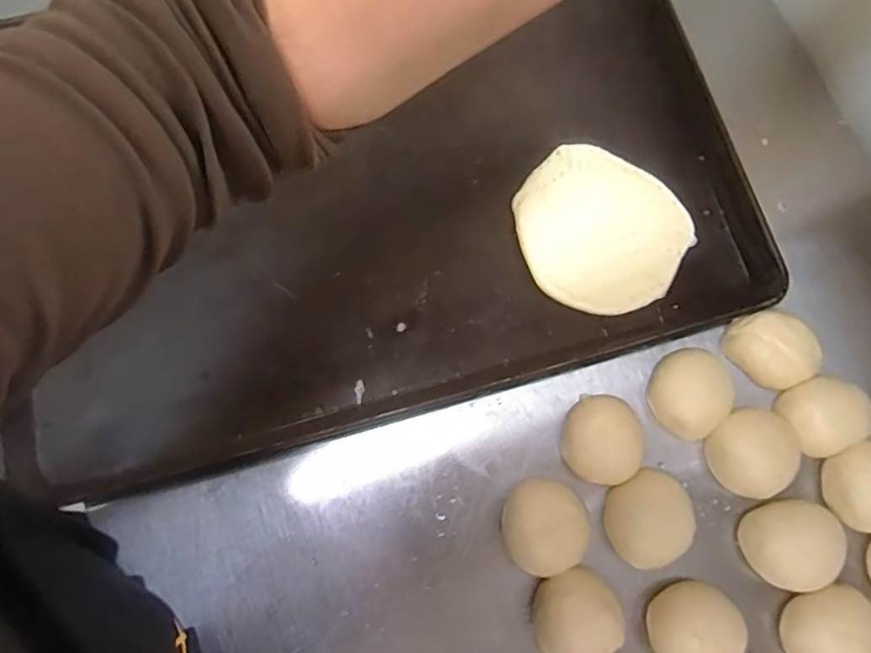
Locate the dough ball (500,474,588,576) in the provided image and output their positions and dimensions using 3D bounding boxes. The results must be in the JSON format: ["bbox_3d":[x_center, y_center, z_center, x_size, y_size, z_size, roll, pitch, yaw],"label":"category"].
[{"bbox_3d":[0.078,0.142,0.438,0.059,0.039,0.062,0,76,-2],"label":"dough ball"}]

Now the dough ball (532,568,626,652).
[{"bbox_3d":[0.096,0.198,0.420,0.059,0.049,0.057,0,76,-2],"label":"dough ball"}]

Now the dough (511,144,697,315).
[{"bbox_3d":[0.134,-0.079,0.509,0.138,0.010,0.131,0,76,-2],"label":"dough"}]

